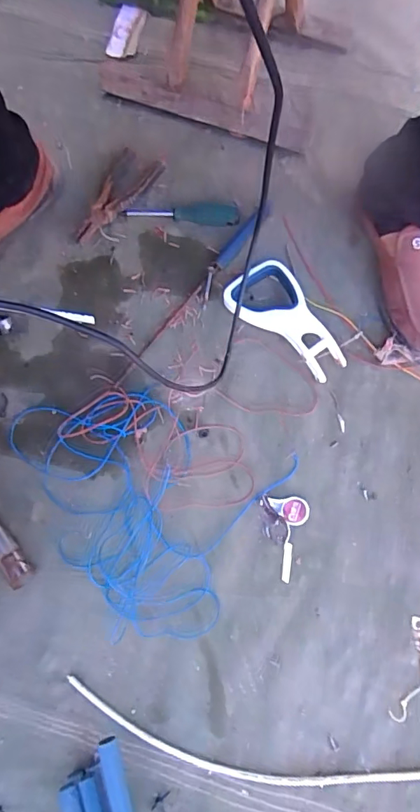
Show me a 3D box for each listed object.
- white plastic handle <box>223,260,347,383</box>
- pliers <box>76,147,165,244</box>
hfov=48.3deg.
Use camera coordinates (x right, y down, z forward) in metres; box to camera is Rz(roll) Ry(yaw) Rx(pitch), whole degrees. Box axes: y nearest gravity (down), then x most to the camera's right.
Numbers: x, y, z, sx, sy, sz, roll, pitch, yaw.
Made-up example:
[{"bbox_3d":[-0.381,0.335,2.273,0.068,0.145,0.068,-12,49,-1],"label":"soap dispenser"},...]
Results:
[{"bbox_3d":[0.091,-0.106,0.555,0.076,0.028,0.171,-38,77,-13],"label":"white plastic handle"},{"bbox_3d":[-0.123,-0.273,0.610,0.058,0.015,0.161,27,73,7],"label":"pliers"}]

